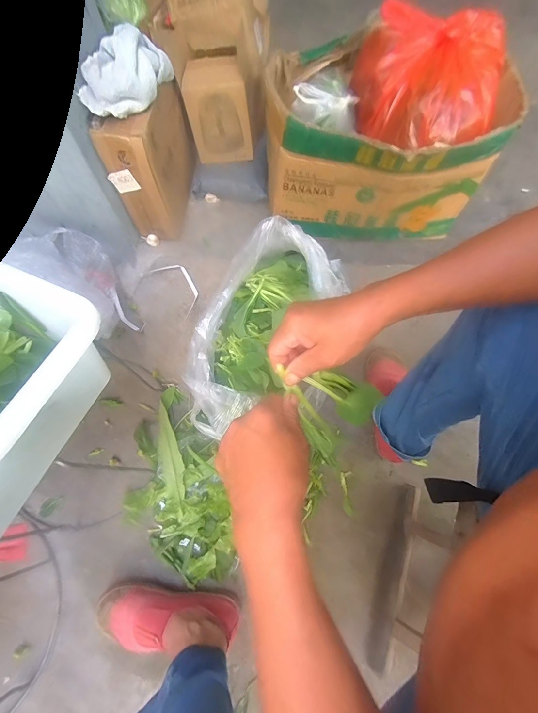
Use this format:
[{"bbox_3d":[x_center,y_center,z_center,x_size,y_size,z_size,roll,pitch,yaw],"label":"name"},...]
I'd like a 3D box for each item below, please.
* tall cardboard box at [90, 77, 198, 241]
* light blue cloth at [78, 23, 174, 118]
[{"bbox_3d":[-0.253,-0.445,0.684,0.102,0.249,0.242,8,67,3],"label":"tall cardboard box"},{"bbox_3d":[-0.254,-0.512,0.546,0.098,0.077,0.203,15,67,6],"label":"light blue cloth"}]

